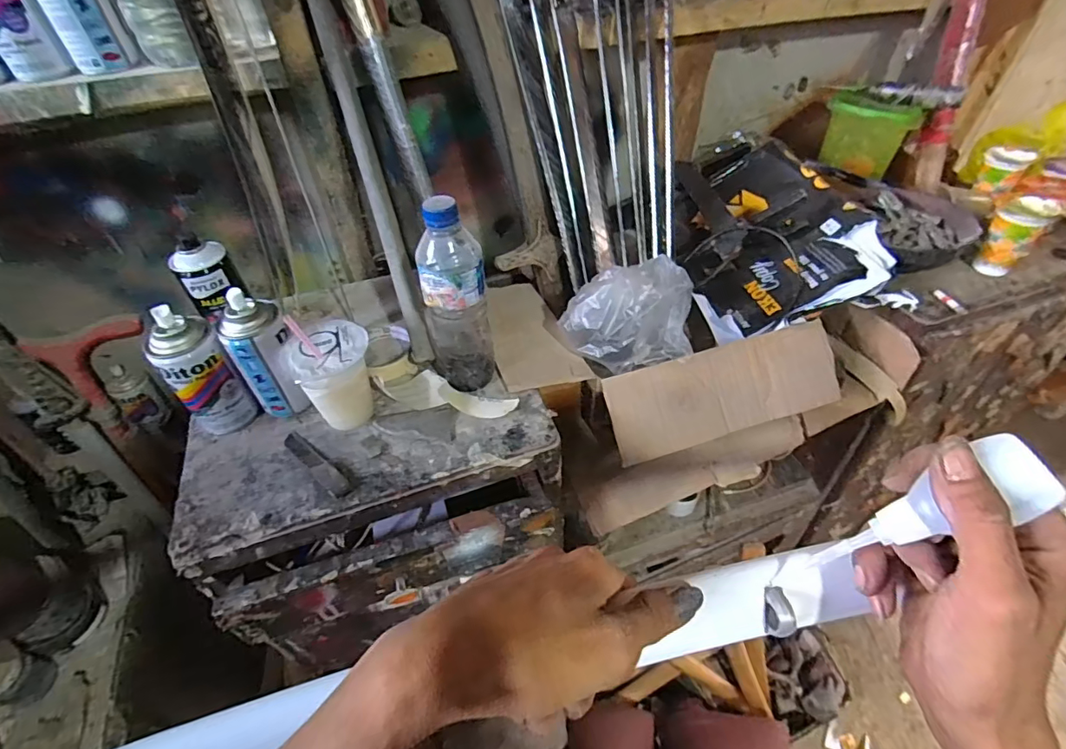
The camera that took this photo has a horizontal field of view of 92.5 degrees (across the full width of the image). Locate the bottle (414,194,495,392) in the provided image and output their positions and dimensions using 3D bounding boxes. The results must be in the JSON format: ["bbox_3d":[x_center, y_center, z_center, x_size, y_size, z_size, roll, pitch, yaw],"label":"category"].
[{"bbox_3d":[-0.080,-0.074,0.543,0.070,0.216,0.057,-15,48,-11],"label":"bottle"}]

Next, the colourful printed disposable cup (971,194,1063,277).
[{"bbox_3d":[0.639,-0.183,0.685,0.057,0.095,0.053,-1,47,1],"label":"colourful printed disposable cup"}]

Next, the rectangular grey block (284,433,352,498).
[{"bbox_3d":[-0.230,0.093,0.543,0.117,0.013,0.021,33,56,28],"label":"rectangular grey block"}]

